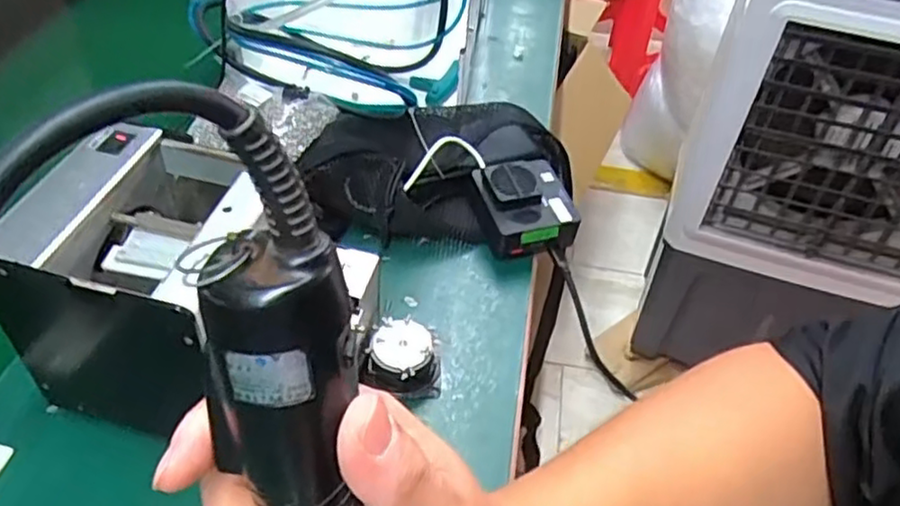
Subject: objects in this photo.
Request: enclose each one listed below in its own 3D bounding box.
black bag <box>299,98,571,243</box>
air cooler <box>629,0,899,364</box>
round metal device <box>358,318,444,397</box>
[{"bbox_3d":[-0.007,-0.089,0.625,0.239,0.060,0.159,-1,45,-6],"label":"black bag"},{"bbox_3d":[0.564,-0.118,1.059,0.383,0.753,0.283,16,46,10],"label":"air cooler"},{"bbox_3d":[-0.032,0.073,0.476,0.052,0.030,0.042,10,45,4],"label":"round metal device"}]

